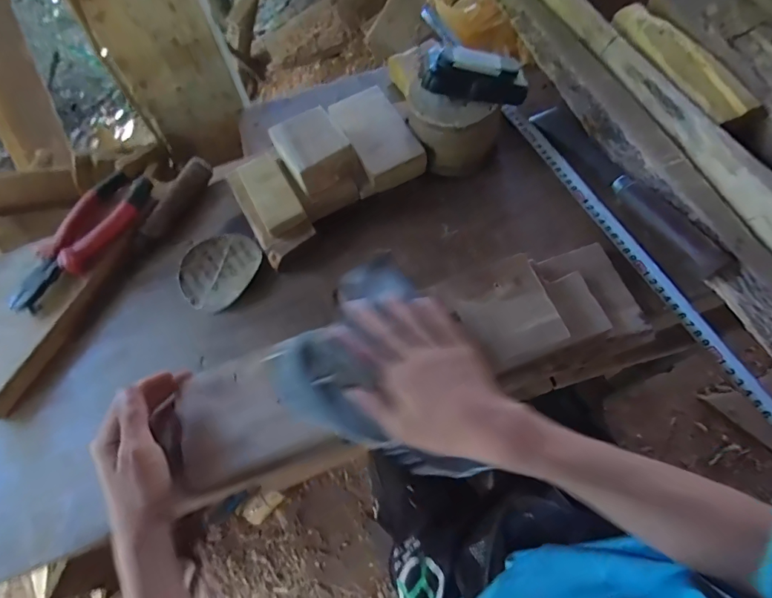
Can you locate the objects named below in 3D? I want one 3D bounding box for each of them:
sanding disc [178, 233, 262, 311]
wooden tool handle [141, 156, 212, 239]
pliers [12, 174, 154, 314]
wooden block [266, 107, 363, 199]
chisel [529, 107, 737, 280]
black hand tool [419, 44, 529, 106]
[{"bbox_3d":[-0.180,-0.033,0.458,0.081,0.010,0.090,32,71,17],"label":"sanding disc"},{"bbox_3d":[-0.241,-0.119,0.492,0.024,0.027,0.109,27,70,15],"label":"wooden tool handle"},{"bbox_3d":[-0.332,-0.069,0.462,0.074,0.022,0.181,27,70,15],"label":"pliers"},{"bbox_3d":[-0.077,-0.159,0.448,0.066,0.034,0.078,-33,67,-11],"label":"wooden block"},{"bbox_3d":[0.248,-0.125,0.446,0.041,0.022,0.259,-33,59,3],"label":"chisel"},{"bbox_3d":[0.090,-0.226,0.426,0.104,0.039,0.043,6,66,6],"label":"black hand tool"}]

